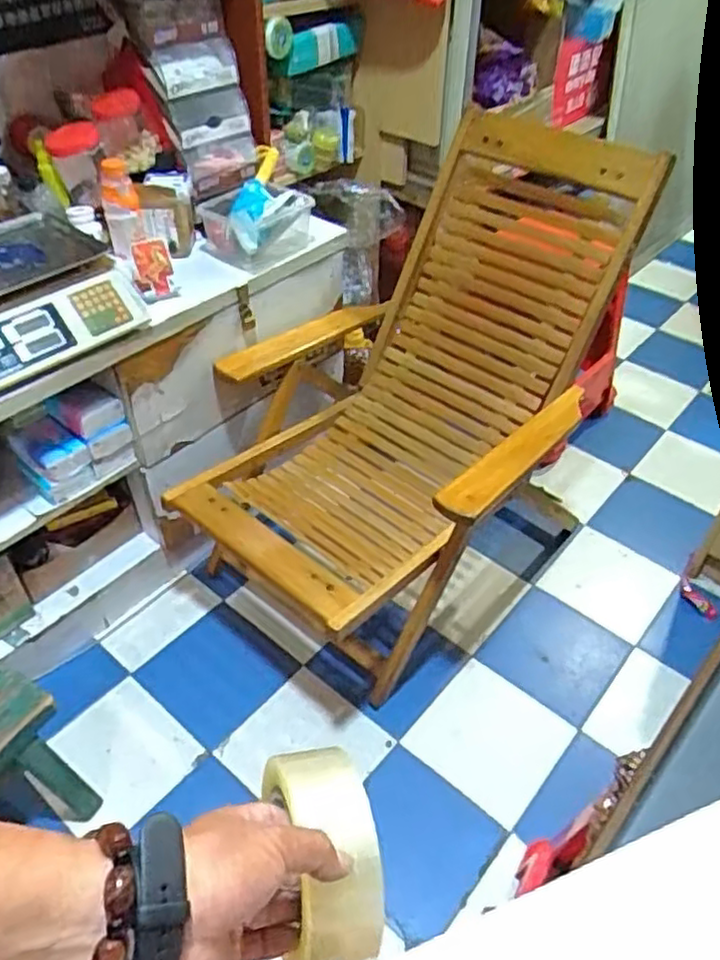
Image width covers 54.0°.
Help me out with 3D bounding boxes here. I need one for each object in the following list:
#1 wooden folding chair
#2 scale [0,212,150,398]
[{"bbox_3d":[0.114,-0.192,1.417,0.588,0.734,0.959,28,50,26],"label":"wooden folding chair"},{"bbox_3d":[-0.563,-0.298,1.143,0.347,0.102,0.305,-31,52,-29],"label":"scale"}]

